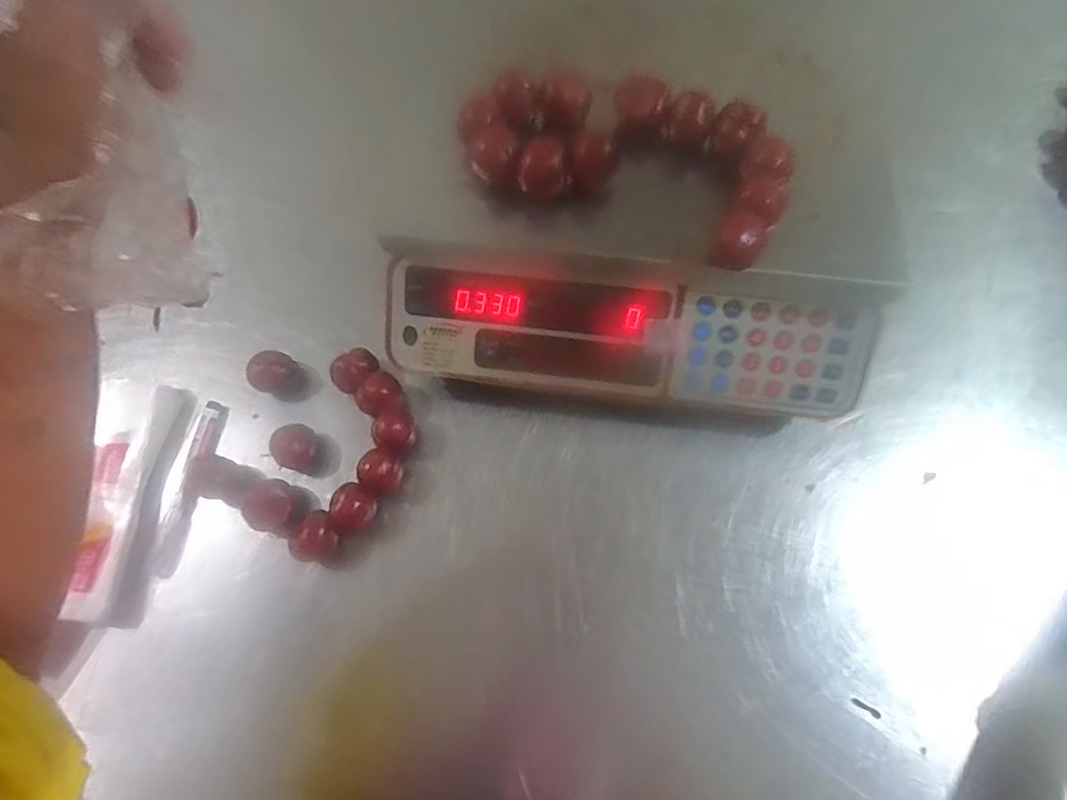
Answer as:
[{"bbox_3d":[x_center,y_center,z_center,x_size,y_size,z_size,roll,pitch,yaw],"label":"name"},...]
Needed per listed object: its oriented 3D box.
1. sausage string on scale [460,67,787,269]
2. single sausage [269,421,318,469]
[{"bbox_3d":[0.062,-0.171,0.389,0.219,0.034,0.109,25,74,10],"label":"sausage string on scale"},{"bbox_3d":[-0.187,0.037,0.449,0.026,0.032,0.033,15,71,8],"label":"single sausage"}]

